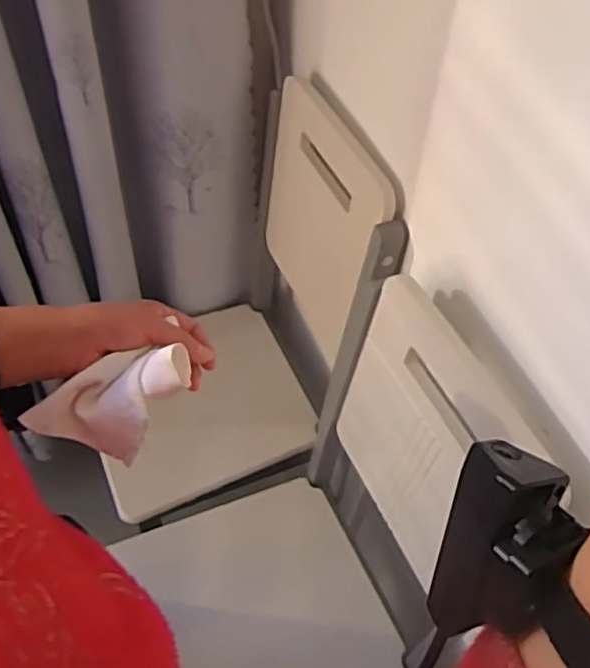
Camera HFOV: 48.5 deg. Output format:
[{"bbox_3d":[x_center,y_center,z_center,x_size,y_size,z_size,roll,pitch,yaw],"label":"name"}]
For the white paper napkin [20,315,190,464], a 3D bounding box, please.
[{"bbox_3d":[-0.130,0.049,0.489,0.133,0.056,0.065,-24,50,22],"label":"white paper napkin"}]

